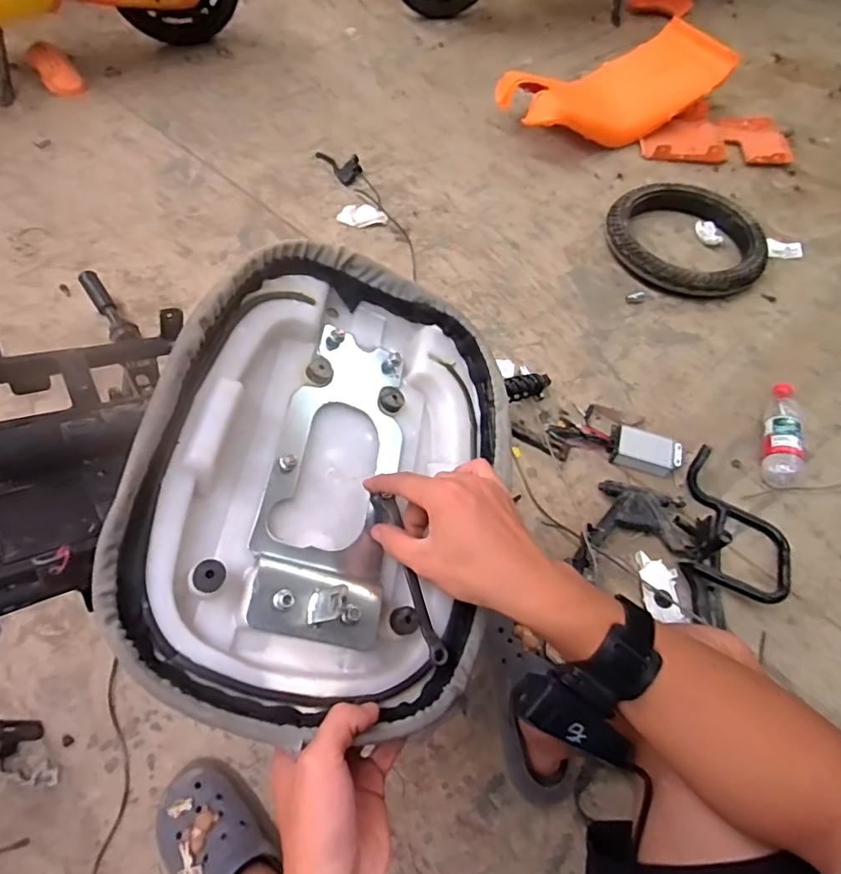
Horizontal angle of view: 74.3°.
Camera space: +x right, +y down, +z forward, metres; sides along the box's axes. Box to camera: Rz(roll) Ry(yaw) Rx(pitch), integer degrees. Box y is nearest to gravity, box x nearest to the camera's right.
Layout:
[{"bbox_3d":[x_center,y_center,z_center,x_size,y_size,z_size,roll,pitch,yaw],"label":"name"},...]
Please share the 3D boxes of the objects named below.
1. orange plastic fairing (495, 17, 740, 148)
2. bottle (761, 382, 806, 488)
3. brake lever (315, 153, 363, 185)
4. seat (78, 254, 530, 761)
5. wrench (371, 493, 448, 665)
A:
[{"bbox_3d":[0.509,-0.935,1.483,0.564,0.177,0.254,-18,62,-14],"label":"orange plastic fairing"},{"bbox_3d":[0.693,-0.015,1.052,0.081,0.059,0.232,13,59,4],"label":"bottle"},{"bbox_3d":[-0.204,-0.713,1.439,0.072,0.031,0.163,-29,67,-17],"label":"brake lever"},{"bbox_3d":[-0.070,0.031,0.443,0.280,0.110,0.366,28,58,-25],"label":"seat"},{"bbox_3d":[-0.008,0.104,0.420,0.017,0.009,0.131,-18,72,-12],"label":"wrench"}]

